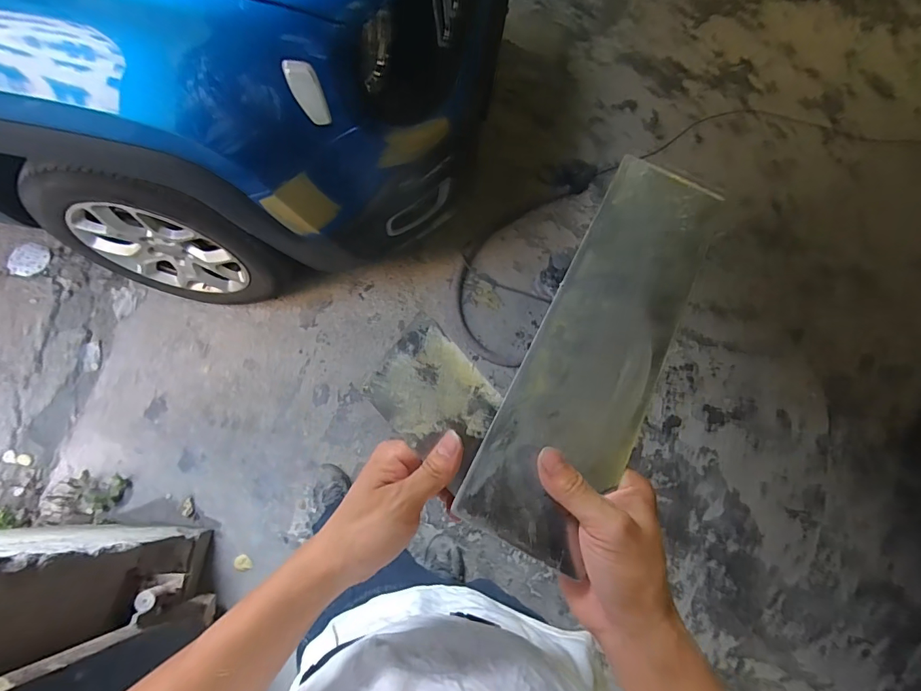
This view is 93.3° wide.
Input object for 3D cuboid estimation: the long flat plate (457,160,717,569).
[{"bbox_3d":[0.115,-0.008,0.341,0.099,0.009,0.336,28,73,8],"label":"long flat plate"}]

